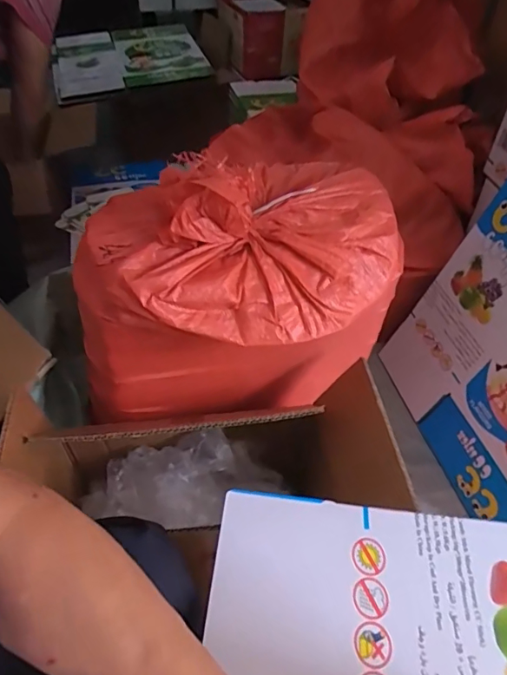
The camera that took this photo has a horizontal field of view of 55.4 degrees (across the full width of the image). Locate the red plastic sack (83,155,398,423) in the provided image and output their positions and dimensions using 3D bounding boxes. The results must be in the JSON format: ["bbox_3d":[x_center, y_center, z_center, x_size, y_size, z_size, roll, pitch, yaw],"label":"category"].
[{"bbox_3d":[-0.023,-0.061,0.678,0.413,0.328,0.265,-13,49,-12],"label":"red plastic sack"}]

